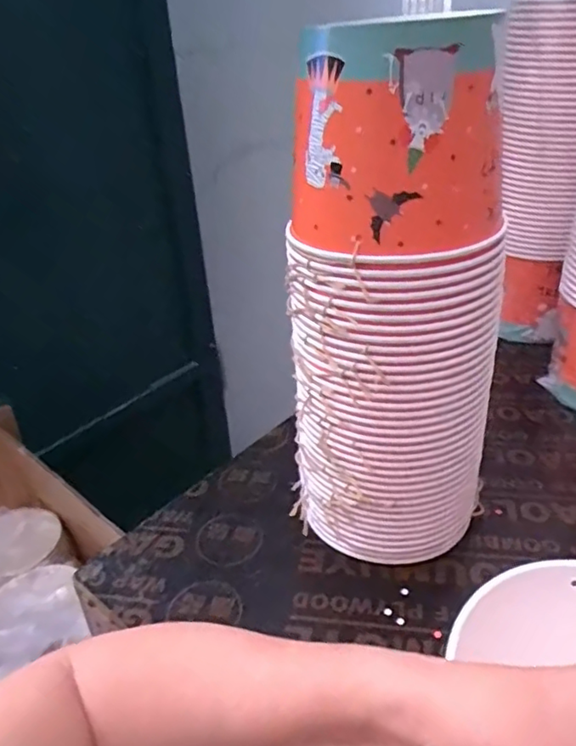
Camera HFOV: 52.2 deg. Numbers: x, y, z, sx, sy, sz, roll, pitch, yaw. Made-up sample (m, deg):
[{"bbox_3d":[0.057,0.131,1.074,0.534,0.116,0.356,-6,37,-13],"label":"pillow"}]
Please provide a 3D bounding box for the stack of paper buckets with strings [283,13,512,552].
[{"bbox_3d":[0.079,-0.031,0.463,0.124,0.418,0.124,-25,36,-31],"label":"stack of paper buckets with strings"}]

